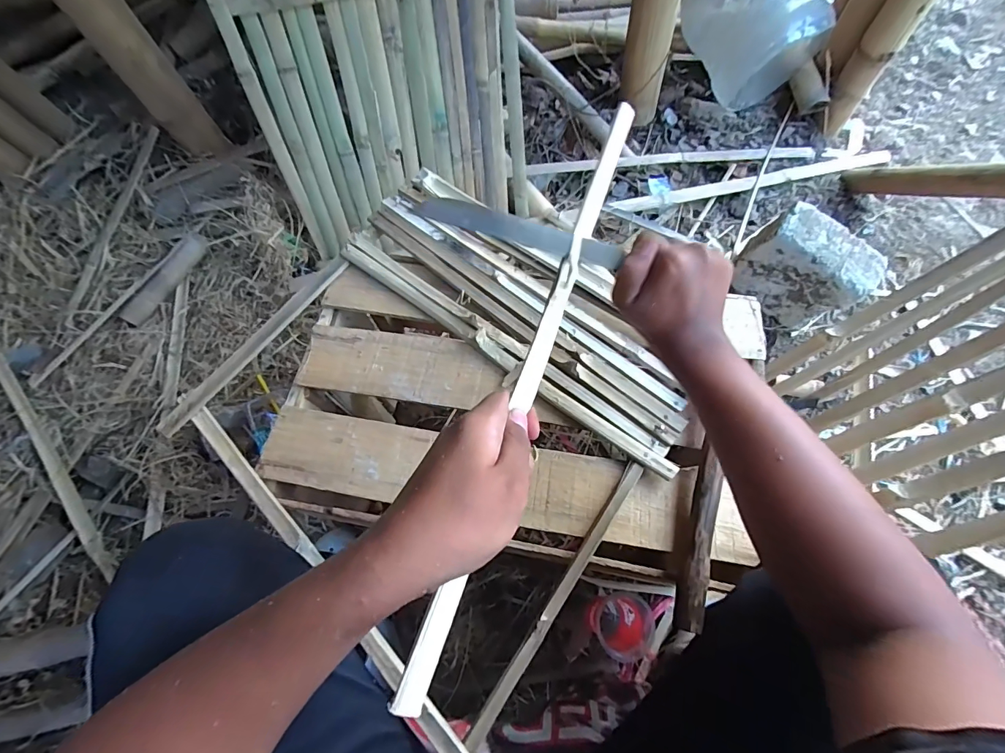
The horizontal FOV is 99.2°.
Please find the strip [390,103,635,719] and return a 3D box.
[{"bbox_3d":[0.038,-0.047,0.329,0.016,0.014,0.521,19,66,6],"label":"strip"}]

